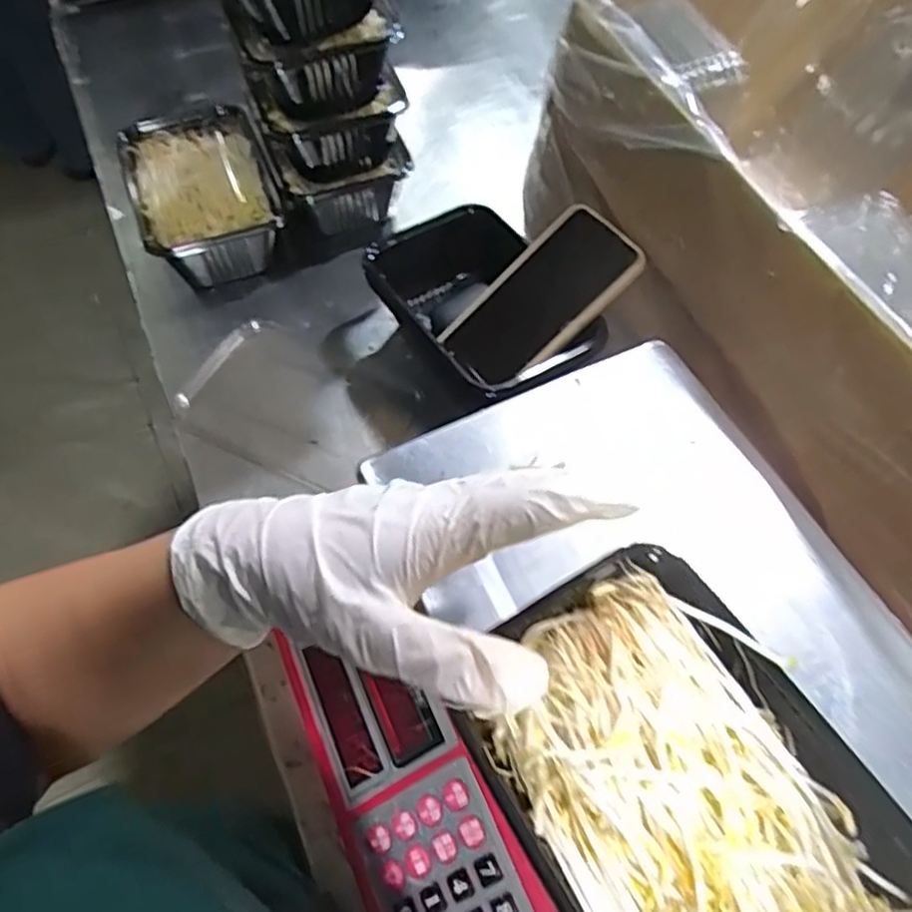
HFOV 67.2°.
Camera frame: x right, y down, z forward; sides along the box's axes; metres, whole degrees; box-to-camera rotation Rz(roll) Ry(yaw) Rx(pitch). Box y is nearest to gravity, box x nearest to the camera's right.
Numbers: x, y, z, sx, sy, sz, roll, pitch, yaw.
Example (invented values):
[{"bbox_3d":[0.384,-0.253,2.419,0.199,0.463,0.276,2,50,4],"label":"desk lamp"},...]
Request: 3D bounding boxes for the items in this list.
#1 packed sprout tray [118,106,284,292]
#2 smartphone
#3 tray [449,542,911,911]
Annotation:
[{"bbox_3d":[-0.227,-0.231,0.629,0.119,0.071,0.173,-21,61,-11],"label":"packed sprout tray"},{"bbox_3d":[0.062,-0.116,0.514,0.146,0.011,0.079,-42,59,9],"label":"smartphone"},{"bbox_3d":[0.088,0.128,0.264,0.121,0.038,0.174,-29,63,-16],"label":"tray"}]

